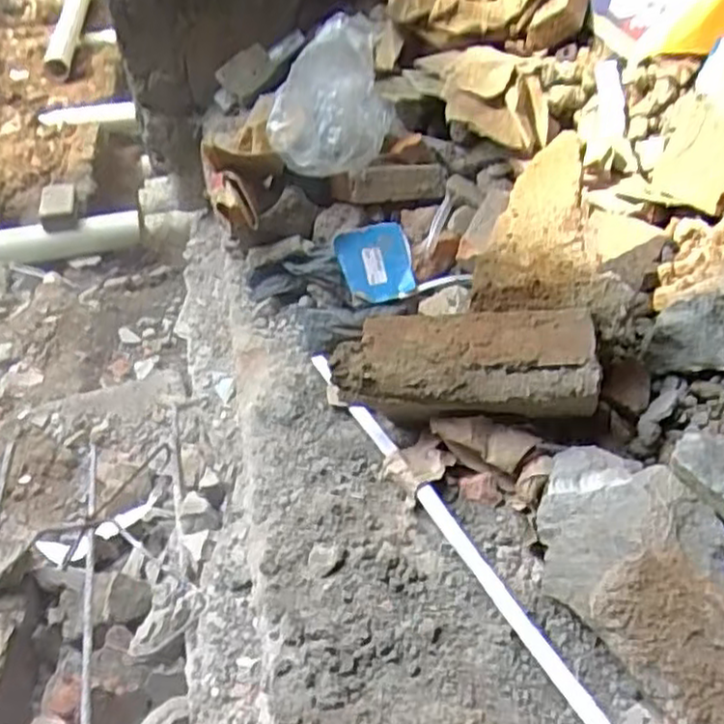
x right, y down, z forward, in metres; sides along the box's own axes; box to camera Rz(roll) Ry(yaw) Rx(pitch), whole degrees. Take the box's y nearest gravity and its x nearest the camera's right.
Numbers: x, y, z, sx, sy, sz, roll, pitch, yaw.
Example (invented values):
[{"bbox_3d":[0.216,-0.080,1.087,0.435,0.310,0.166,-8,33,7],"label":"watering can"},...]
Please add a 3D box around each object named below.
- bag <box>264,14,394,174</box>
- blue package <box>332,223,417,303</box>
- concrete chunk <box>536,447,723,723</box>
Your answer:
[{"bbox_3d":[-0.035,-0.299,0.823,0.135,0.135,0.115,-2,39,1],"label":"bag"},{"bbox_3d":[0.015,-0.108,0.801,0.075,0.084,0.019,-15,-5,2],"label":"blue package"},{"bbox_3d":[0.201,0.144,0.504,0.127,0.059,0.210,-28,45,-27],"label":"concrete chunk"}]

